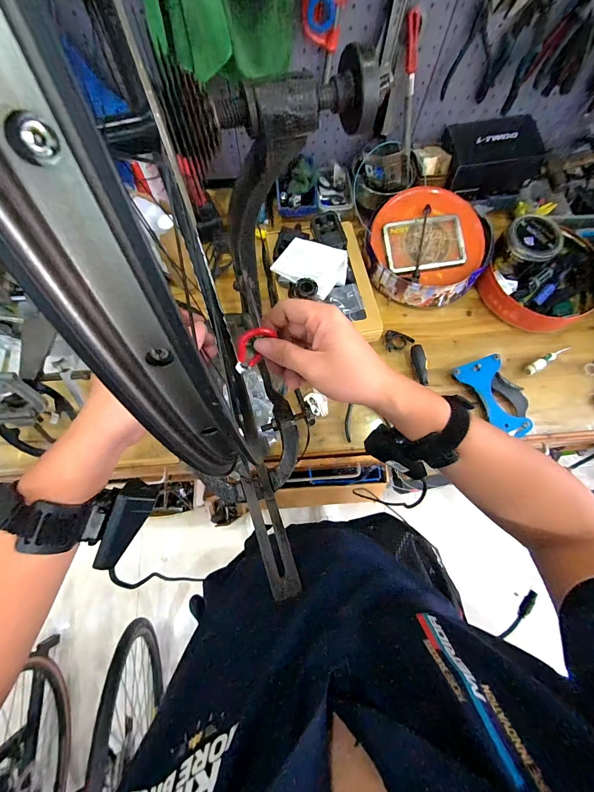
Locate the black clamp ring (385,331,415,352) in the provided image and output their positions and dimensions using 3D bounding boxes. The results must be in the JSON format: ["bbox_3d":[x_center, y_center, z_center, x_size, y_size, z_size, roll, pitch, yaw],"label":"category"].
[{"bbox_3d":[0.243,-0.135,0.759,0.063,0.013,0.048,-10,73,-5],"label":"black clamp ring"}]

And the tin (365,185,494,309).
[{"bbox_3d":[0.314,-0.360,0.768,0.279,0.103,0.264,39,76,10],"label":"tin"}]

